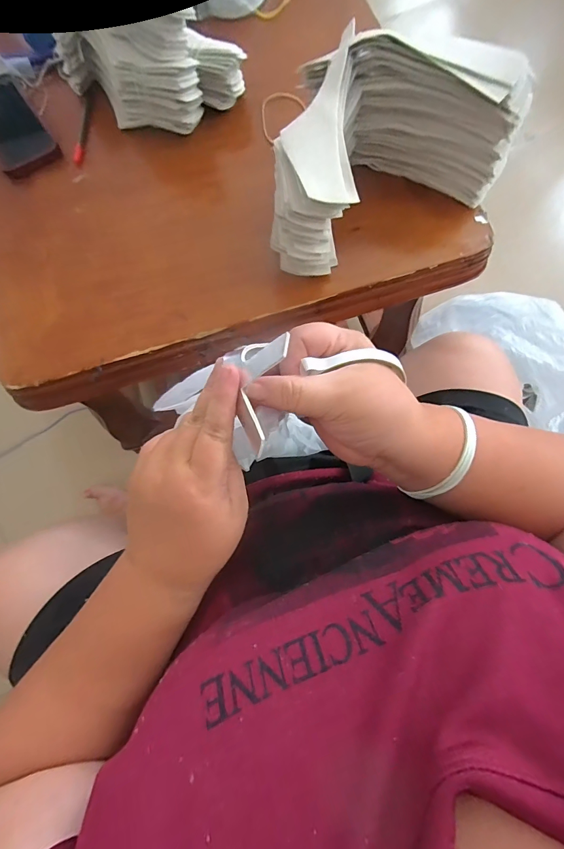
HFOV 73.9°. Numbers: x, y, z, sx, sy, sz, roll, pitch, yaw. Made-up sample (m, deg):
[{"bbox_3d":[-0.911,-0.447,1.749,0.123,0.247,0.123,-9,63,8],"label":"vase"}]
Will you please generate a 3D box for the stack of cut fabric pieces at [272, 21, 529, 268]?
[{"bbox_3d":[0.100,-0.307,0.420,0.292,0.119,0.164,-29,78,-8],"label":"stack of cut fabric pieces"}]

